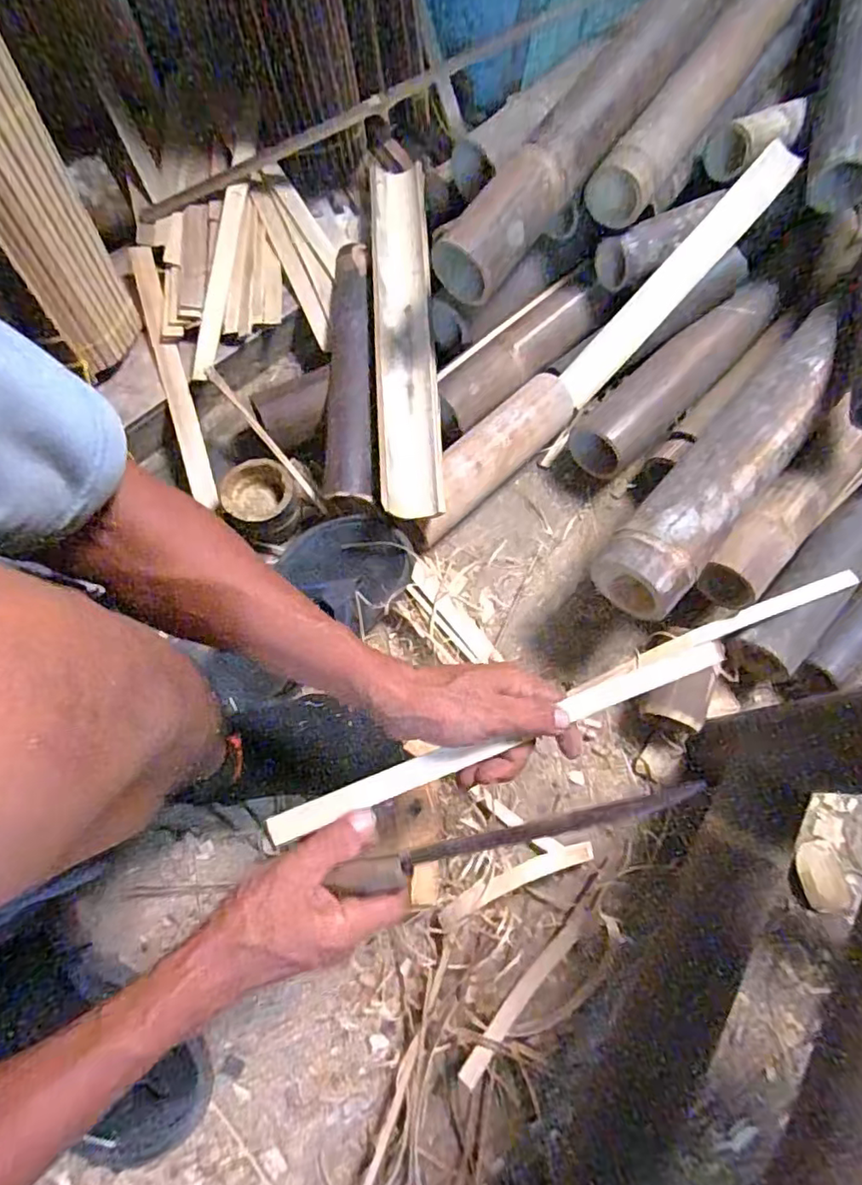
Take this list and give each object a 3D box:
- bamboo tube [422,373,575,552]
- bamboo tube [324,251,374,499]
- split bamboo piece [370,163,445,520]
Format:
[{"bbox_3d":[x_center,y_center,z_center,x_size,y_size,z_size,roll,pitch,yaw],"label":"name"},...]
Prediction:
[{"bbox_3d":[0.062,-0.156,0.672,0.065,0.069,0.247,44,76,11],"label":"bamboo tube"},{"bbox_3d":[-0.096,-0.248,0.681,0.051,0.047,0.338,-2,73,-3],"label":"bamboo tube"},{"bbox_3d":[-0.031,-0.302,0.667,0.069,0.047,0.468,-2,73,-3],"label":"split bamboo piece"}]

